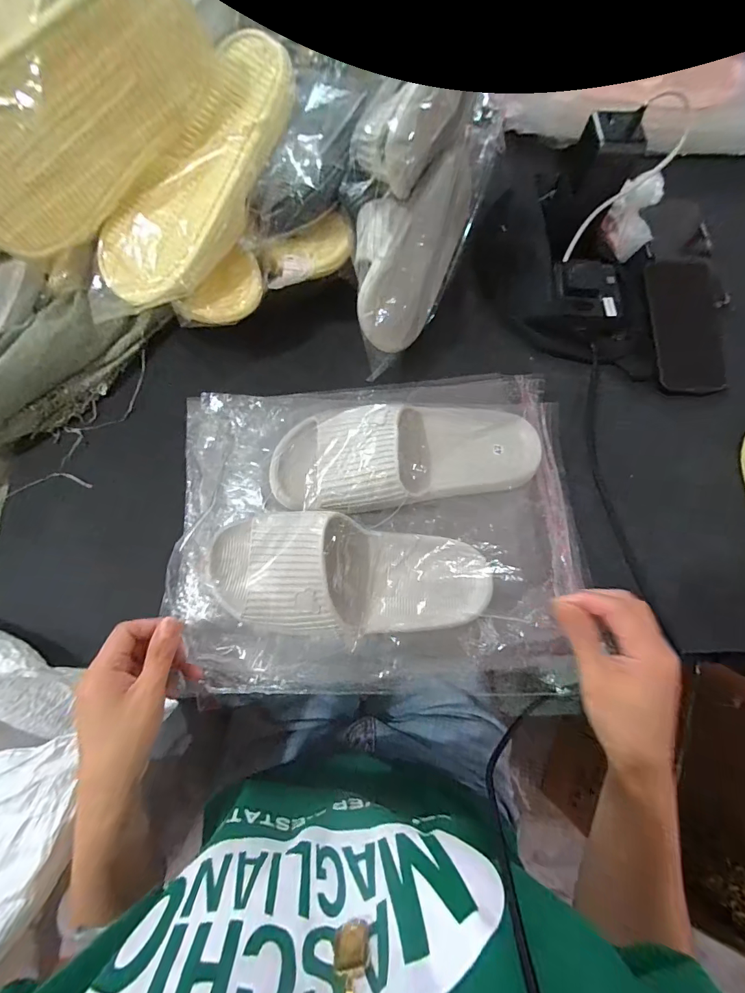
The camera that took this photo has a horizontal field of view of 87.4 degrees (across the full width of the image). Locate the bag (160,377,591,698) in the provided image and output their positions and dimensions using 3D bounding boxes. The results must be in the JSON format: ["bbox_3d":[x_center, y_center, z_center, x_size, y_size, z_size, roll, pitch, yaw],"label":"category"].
[{"bbox_3d":[0.012,0.013,0.364,0.392,0.080,0.299,-5,73,-2],"label":"bag"}]

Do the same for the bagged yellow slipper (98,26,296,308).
[{"bbox_3d":[-0.159,-0.288,0.361,0.098,0.046,0.254,44,102,12],"label":"bagged yellow slipper"}]

